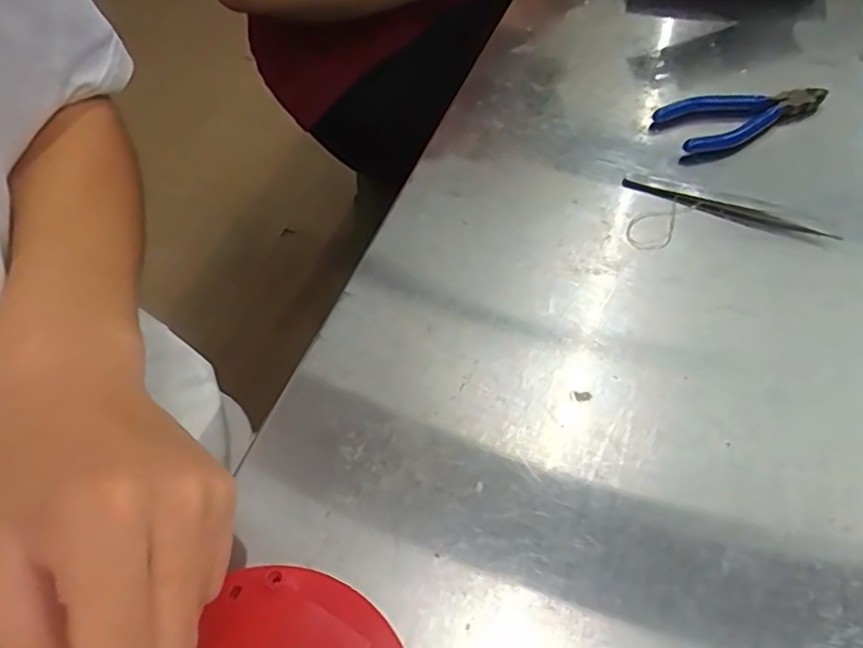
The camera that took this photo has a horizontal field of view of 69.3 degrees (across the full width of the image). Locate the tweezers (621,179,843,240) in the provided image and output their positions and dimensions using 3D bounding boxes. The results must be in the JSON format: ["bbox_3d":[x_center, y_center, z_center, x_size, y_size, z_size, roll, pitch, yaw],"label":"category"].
[{"bbox_3d":[0.187,-0.073,0.394,0.130,0.006,0.014,19,56,15],"label":"tweezers"}]

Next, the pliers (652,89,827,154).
[{"bbox_3d":[0.222,-0.154,0.452,0.124,0.015,0.047,-21,55,-13],"label":"pliers"}]

